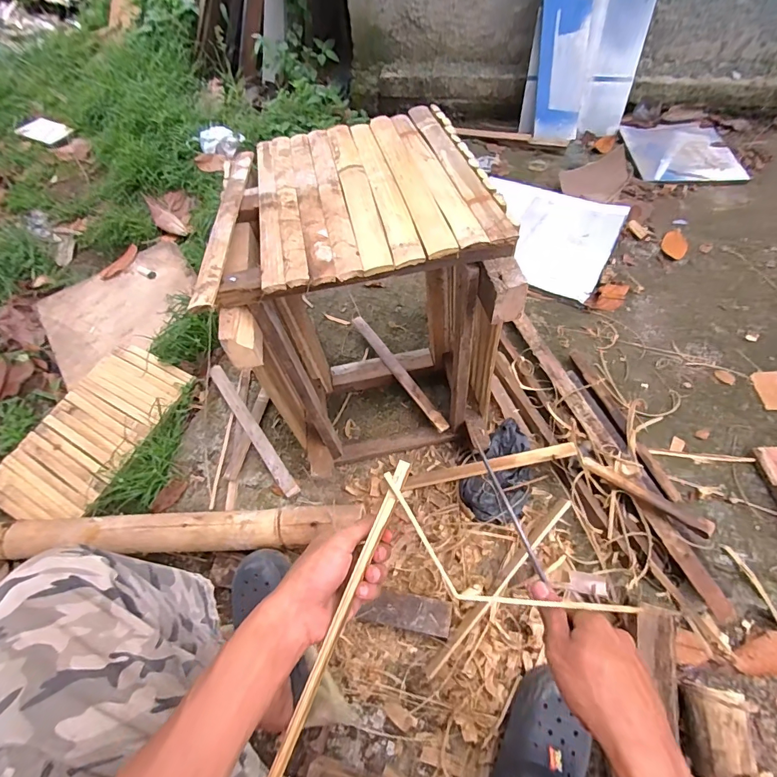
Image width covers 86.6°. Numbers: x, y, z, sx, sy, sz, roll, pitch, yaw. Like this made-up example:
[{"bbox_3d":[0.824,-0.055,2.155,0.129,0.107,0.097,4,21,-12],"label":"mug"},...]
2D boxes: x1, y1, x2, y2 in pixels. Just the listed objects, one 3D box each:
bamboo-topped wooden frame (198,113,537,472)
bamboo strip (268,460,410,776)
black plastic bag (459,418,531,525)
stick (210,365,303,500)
[{"bbox_3d":[-0.043,-0.138,0.768,0.374,0.514,0.423,-13,59,-4],"label":"bamboo-topped wooden frame"},{"bbox_3d":[-0.059,0.240,0.350,0.013,0.011,0.376,20,73,15],"label":"bamboo strip"},{"bbox_3d":[0.227,0.167,0.808,0.122,0.048,0.198,31,66,20],"label":"black plastic bag"},{"bbox_3d":[-0.314,0.088,0.937,0.032,0.029,0.385,-34,63,-16],"label":"stick"}]

